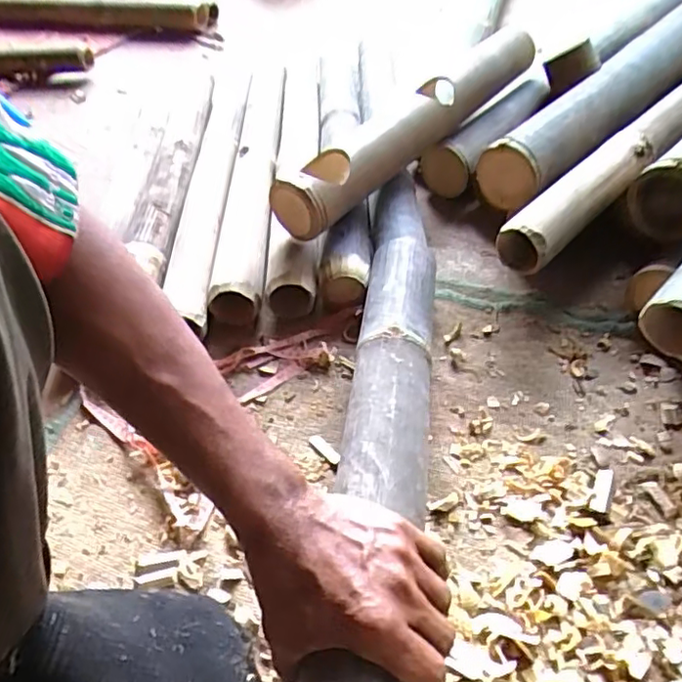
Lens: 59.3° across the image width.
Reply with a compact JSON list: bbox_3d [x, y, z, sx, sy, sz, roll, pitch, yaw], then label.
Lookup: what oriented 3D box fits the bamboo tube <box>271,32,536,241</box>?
[{"bbox_3d":[0.104,-0.277,0.764,0.076,0.076,0.472,32,59,32],"label":"bamboo tube"}]

